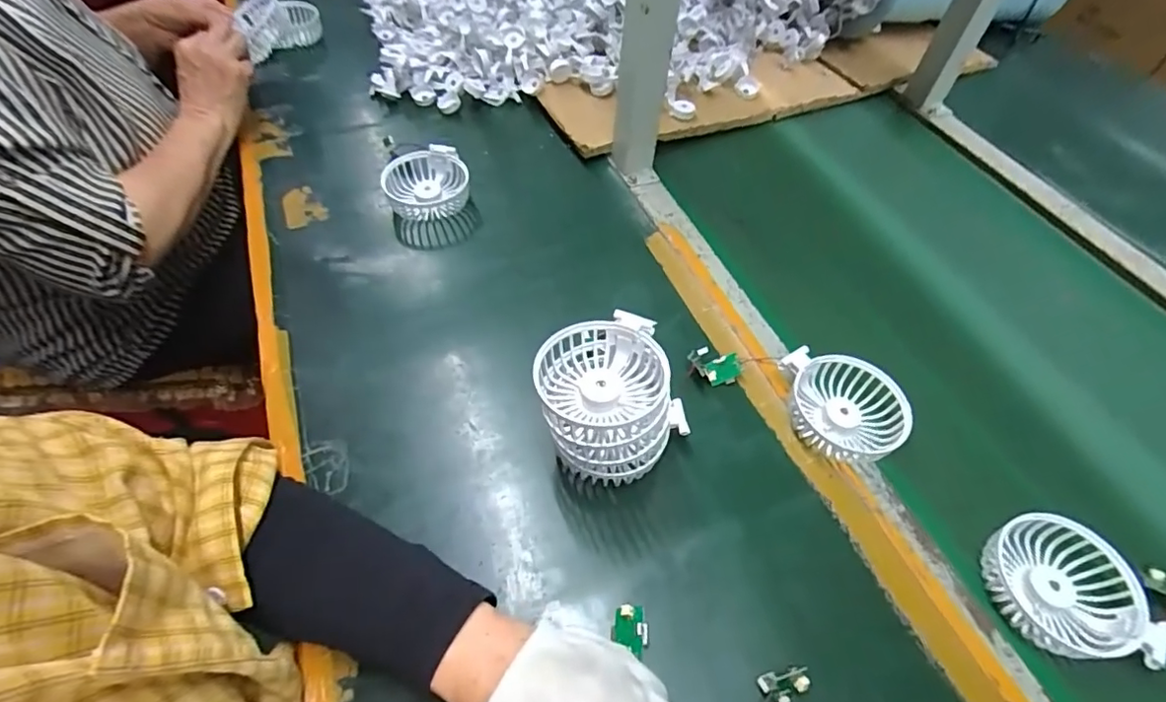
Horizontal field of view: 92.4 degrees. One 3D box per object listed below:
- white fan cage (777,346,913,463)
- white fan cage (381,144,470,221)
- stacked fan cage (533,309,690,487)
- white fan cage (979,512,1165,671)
[{"bbox_3d":[0.214,0.046,0.457,0.084,0.033,0.089,-1,52,-1],"label":"white fan cage"},{"bbox_3d":[-0.170,-0.178,0.618,0.087,0.052,0.079,-12,53,-9],"label":"white fan cage"},{"bbox_3d":[0.021,0.043,0.418,0.104,0.103,0.092,-20,57,-15],"label":"stacked fan cage"},{"bbox_3d":[0.327,0.160,0.379,0.084,0.024,0.092,-4,52,-3],"label":"white fan cage"}]

